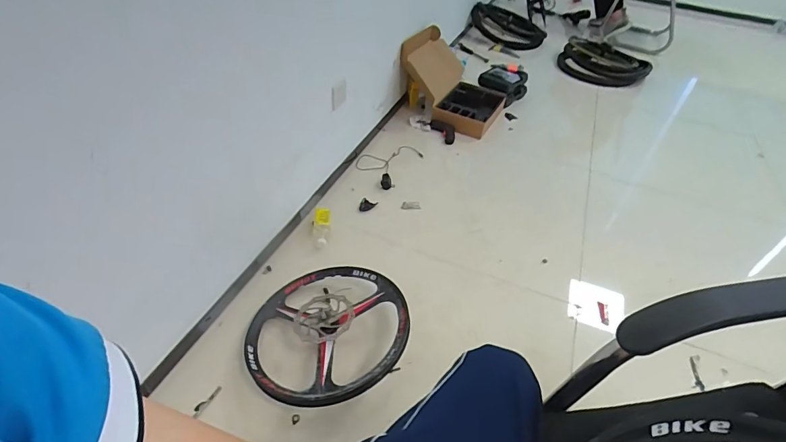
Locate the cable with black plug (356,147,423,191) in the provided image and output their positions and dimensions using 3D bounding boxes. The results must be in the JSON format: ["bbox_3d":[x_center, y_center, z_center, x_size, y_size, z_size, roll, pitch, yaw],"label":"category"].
[{"bbox_3d":[0.008,-0.241,1.801,0.310,0.049,0.239,-29,52,-31],"label":"cable with black plug"}]

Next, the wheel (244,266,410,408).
[{"bbox_3d":[-0.169,0.282,1.086,0.405,0.099,0.403,4,43,-3],"label":"wheel"}]

